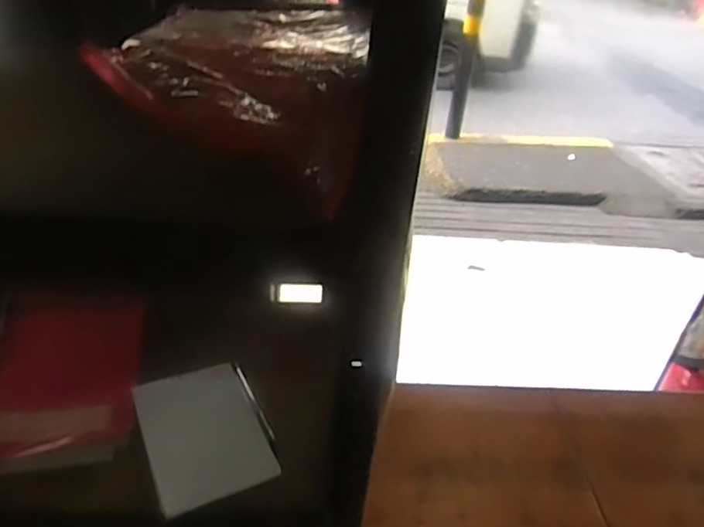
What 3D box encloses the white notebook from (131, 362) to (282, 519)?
[{"bbox_3d":[-0.141,0.159,0.549,0.105,0.013,0.146,-12,38,-25],"label":"white notebook"}]

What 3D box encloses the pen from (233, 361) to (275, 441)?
[{"bbox_3d":[-0.101,0.141,0.596,0.009,0.008,0.115,-13,38,-27],"label":"pen"}]

